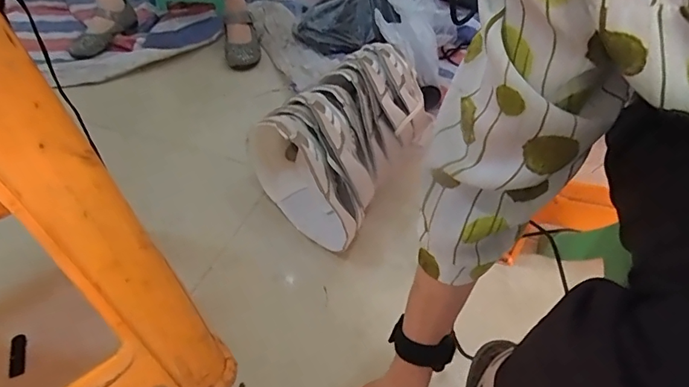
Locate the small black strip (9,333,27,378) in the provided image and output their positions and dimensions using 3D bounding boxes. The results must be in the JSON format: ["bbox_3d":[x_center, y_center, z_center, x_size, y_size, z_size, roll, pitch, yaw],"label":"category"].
[{"bbox_3d":[-0.432,0.214,0.608,0.017,0.007,0.056,-13,57,-12],"label":"small black strip"}]

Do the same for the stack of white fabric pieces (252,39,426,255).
[{"bbox_3d":[0.019,-0.100,0.818,0.240,0.163,0.383,27,50,26],"label":"stack of white fabric pieces"}]

